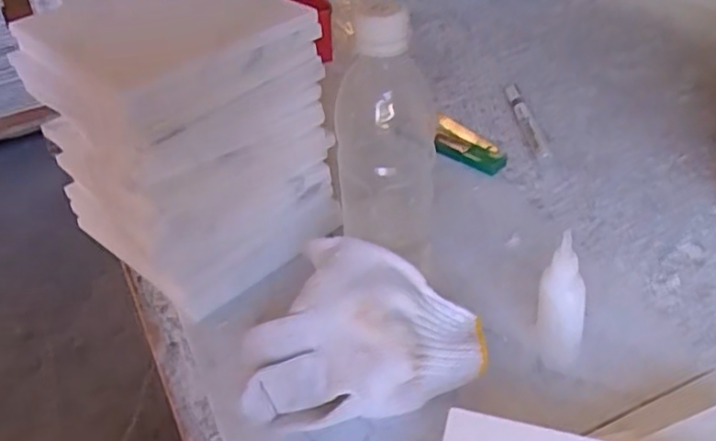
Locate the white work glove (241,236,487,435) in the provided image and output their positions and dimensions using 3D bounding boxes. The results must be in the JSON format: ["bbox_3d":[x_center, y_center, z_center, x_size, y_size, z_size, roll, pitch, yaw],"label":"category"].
[{"bbox_3d":[-0.002,0.069,0.409,0.147,0.082,0.102,-13,38,-12],"label":"white work glove"}]

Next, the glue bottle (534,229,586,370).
[{"bbox_3d":[0.128,0.053,0.413,0.027,0.095,0.026,8,38,15],"label":"glue bottle"}]

